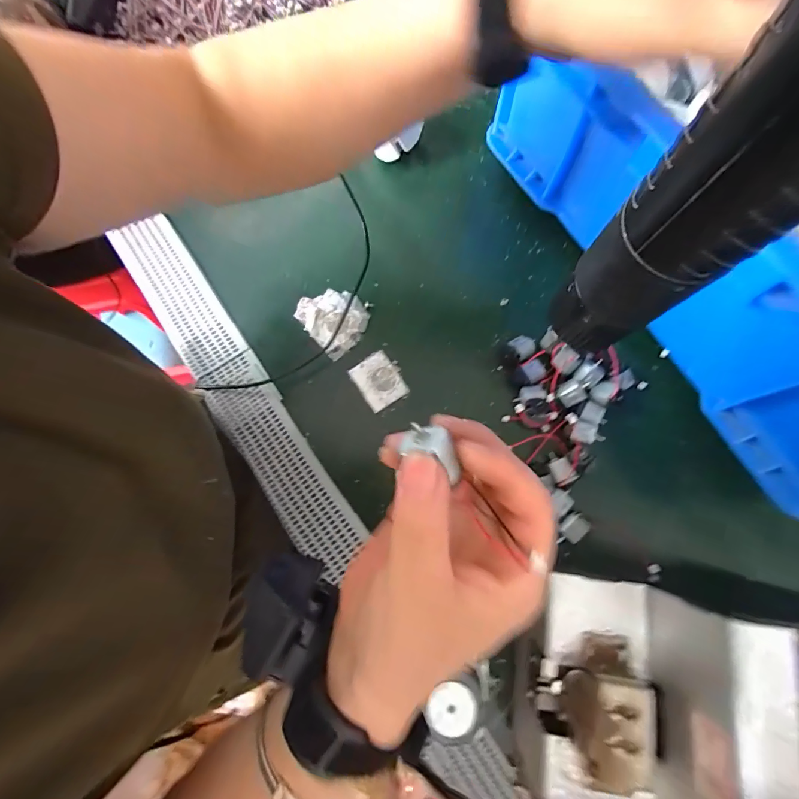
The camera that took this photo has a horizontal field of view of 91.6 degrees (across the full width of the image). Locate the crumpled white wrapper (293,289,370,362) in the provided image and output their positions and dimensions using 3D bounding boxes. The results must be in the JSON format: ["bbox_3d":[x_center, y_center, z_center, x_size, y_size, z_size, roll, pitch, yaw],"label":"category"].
[{"bbox_3d":[-0.060,-0.075,0.357,0.054,0.004,0.063,-39,78,-9],"label":"crumpled white wrapper"}]

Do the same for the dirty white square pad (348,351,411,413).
[{"bbox_3d":[-0.018,-0.017,0.344,0.038,0.004,0.046,-34,77,-7],"label":"dirty white square pad"}]

